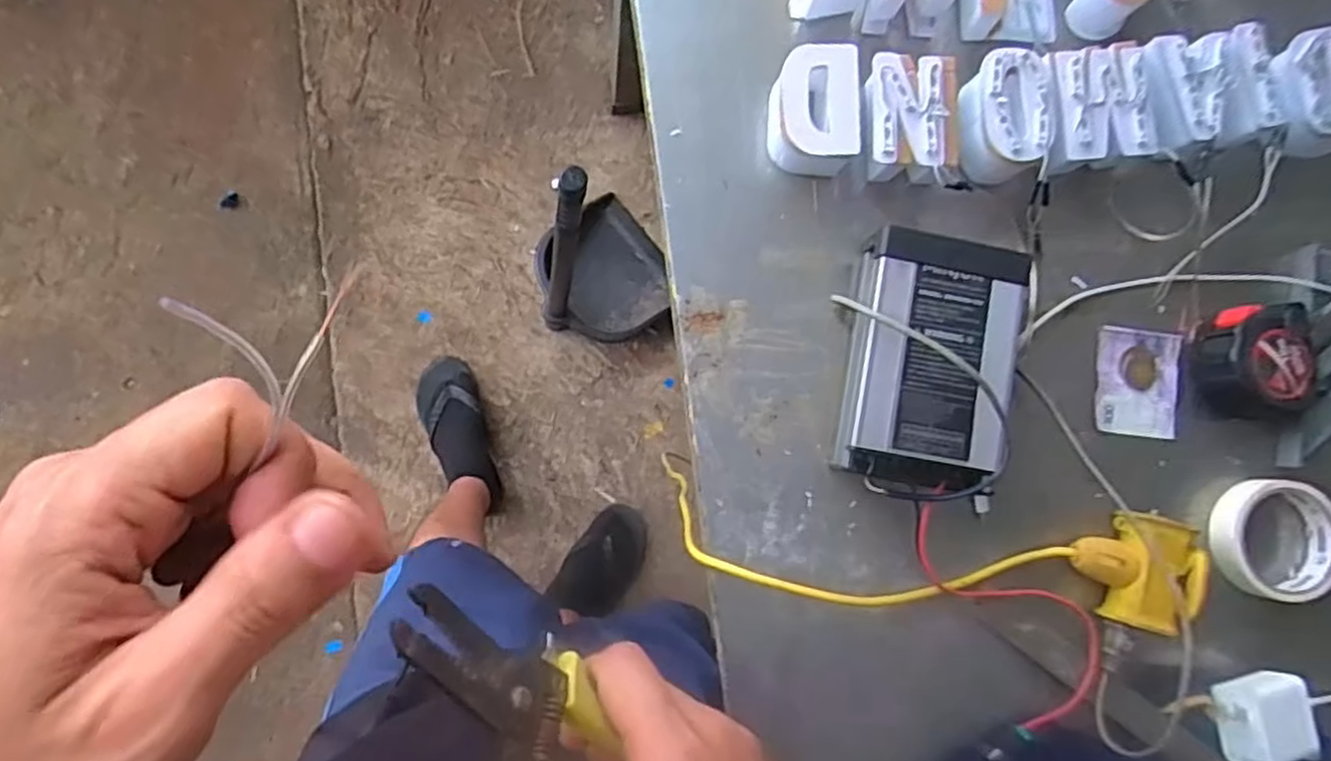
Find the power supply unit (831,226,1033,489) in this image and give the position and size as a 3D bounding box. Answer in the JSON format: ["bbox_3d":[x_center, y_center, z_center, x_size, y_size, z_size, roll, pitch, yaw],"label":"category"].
[{"bbox_3d":[0.193,-0.015,0.549,0.118,0.048,0.190,9,86,-4],"label":"power supply unit"}]

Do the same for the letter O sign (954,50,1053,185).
[{"bbox_3d":[0.259,-0.202,0.579,0.062,0.039,0.095,8,86,-4],"label":"letter O sign"}]

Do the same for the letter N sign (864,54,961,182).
[{"bbox_3d":[0.182,-0.194,0.571,0.069,0.044,0.091,4,87,-4],"label":"letter N sign"}]

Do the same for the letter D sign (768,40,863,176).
[{"bbox_3d":[0.110,-0.199,0.569,0.066,0.039,0.095,5,87,-4],"label":"letter D sign"}]

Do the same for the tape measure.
[{"bbox_3d":[0.469,-0.015,0.602,0.090,0.047,0.090,2,87,-3],"label":"tape measure"}]

